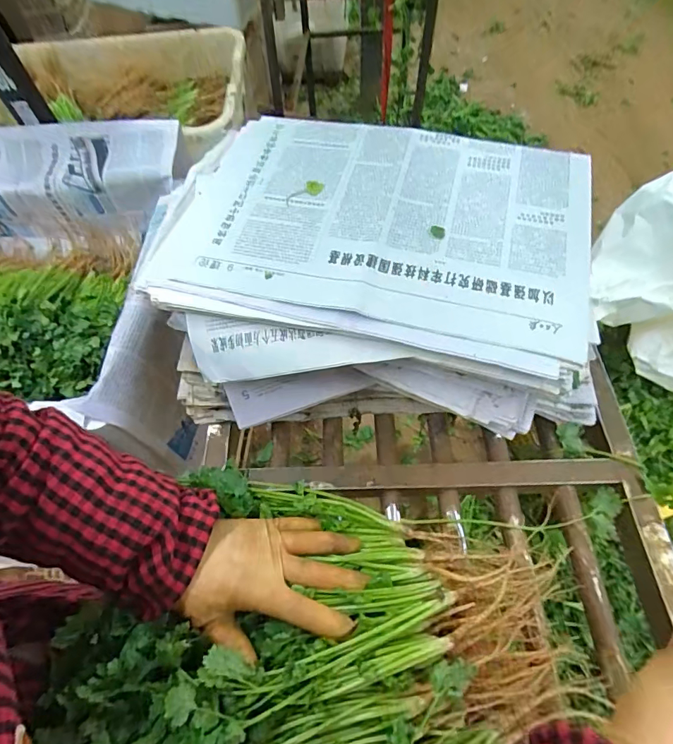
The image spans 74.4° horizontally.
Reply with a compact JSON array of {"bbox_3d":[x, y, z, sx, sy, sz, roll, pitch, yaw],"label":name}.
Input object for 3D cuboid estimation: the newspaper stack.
[{"bbox_3d":[0.033,-0.109,0.479,0.448,0.122,0.330,3,60,5],"label":"newspaper stack"}]

